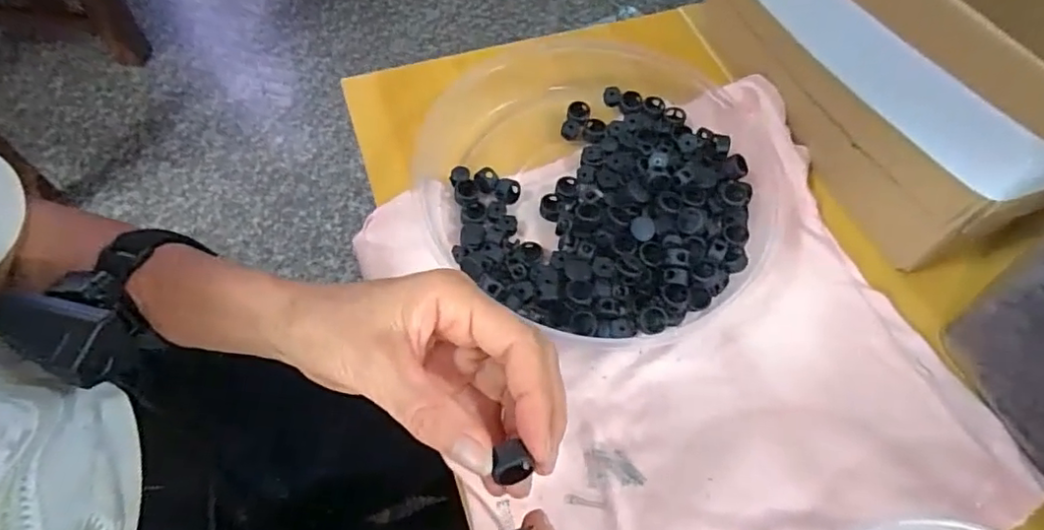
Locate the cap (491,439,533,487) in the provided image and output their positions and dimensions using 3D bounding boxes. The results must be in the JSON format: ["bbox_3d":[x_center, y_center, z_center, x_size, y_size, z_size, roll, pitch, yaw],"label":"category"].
[{"bbox_3d":[-0.004,0.077,0.224,0.015,0.018,0.012,-12,63,-9],"label":"cap"}]

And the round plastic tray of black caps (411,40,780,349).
[{"bbox_3d":[0.054,-0.064,0.403,0.233,0.037,0.229,1,62,-2],"label":"round plastic tray of black caps"}]

